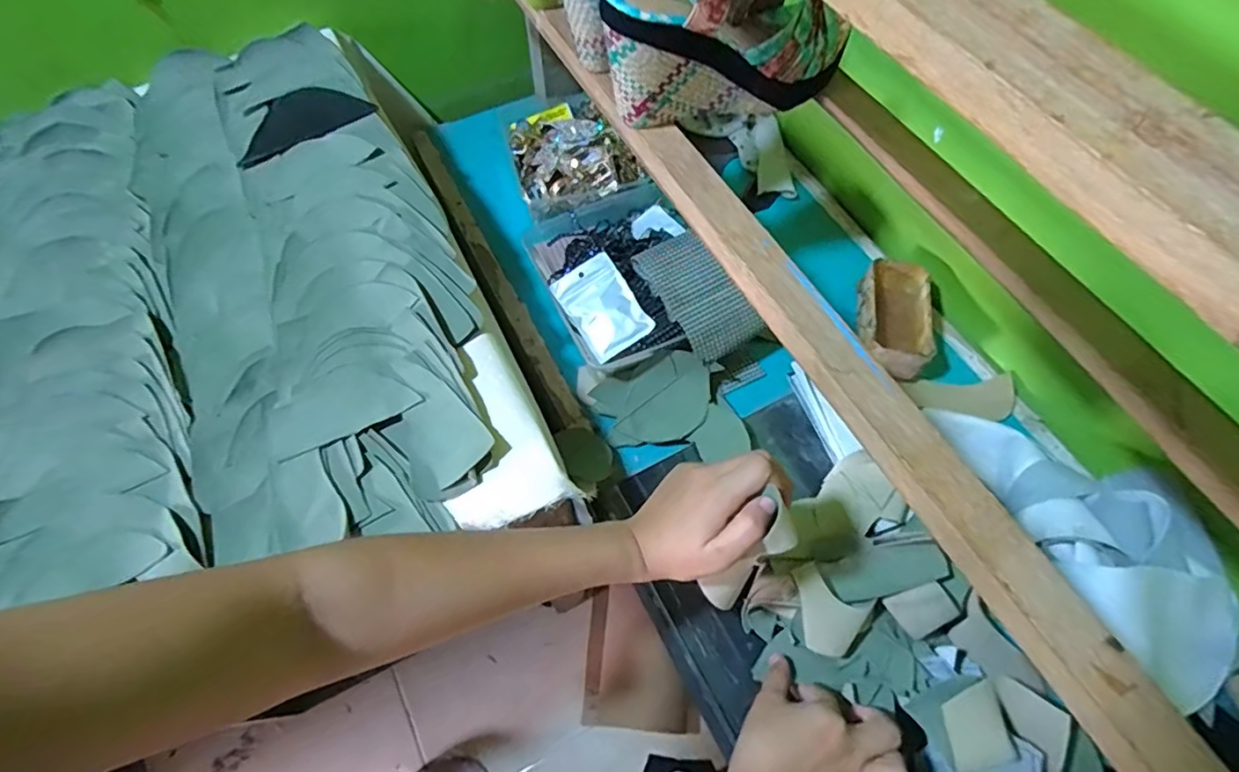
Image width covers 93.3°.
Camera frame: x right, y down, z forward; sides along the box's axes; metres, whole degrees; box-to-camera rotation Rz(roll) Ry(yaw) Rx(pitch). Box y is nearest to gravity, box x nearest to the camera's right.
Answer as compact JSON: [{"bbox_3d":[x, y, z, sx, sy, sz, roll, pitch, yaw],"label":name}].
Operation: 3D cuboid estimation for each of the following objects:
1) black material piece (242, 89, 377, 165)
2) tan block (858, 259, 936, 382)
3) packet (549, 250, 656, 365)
[{"bbox_3d":[-0.320,-0.277,0.595,0.128,0.019,0.071,-21,65,-11],"label":"black material piece"},{"bbox_3d":[0.298,-0.068,0.646,0.081,0.065,0.139,12,64,5],"label":"tan block"},{"bbox_3d":[-0.018,-0.079,0.592,0.067,0.013,0.099,-33,78,-3],"label":"packet"}]

